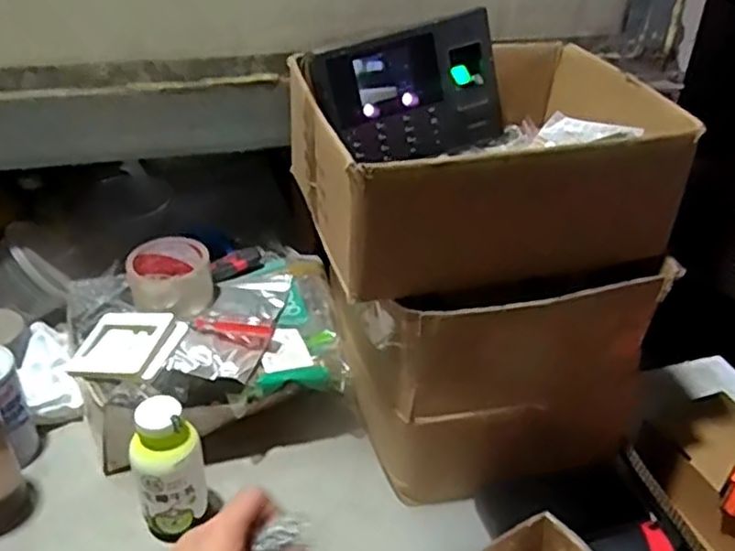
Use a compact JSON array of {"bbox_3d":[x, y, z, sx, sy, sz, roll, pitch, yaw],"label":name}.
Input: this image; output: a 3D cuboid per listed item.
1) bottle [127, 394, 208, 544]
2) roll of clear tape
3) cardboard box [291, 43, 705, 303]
[{"bbox_3d":[-0.181,0.175,0.637,0.063,0.132,0.050,-11,38,-19],"label":"bottle"},{"bbox_3d":[-0.222,0.001,0.789,0.086,0.046,0.105,-18,40,-27],"label":"roll of clear tape"},{"bbox_3d":[0.103,-0.113,0.657,0.306,0.119,0.242,-8,37,-15],"label":"cardboard box"}]

